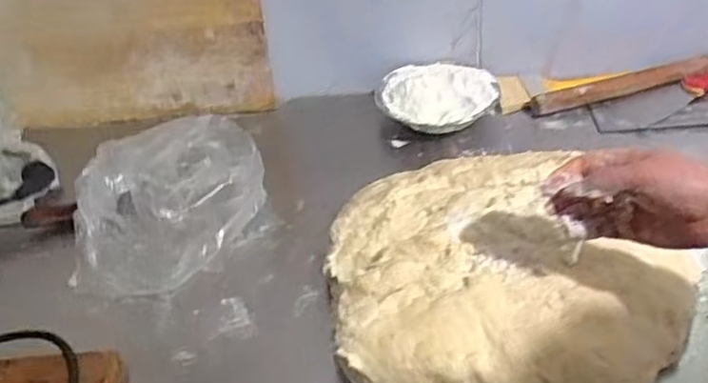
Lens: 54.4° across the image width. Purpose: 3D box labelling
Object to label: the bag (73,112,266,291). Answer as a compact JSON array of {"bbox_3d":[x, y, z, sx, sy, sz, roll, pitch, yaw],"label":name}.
[{"bbox_3d":[-0.187,0.000,0.731,0.164,0.094,0.203,-3,34,6],"label":"bag"}]

